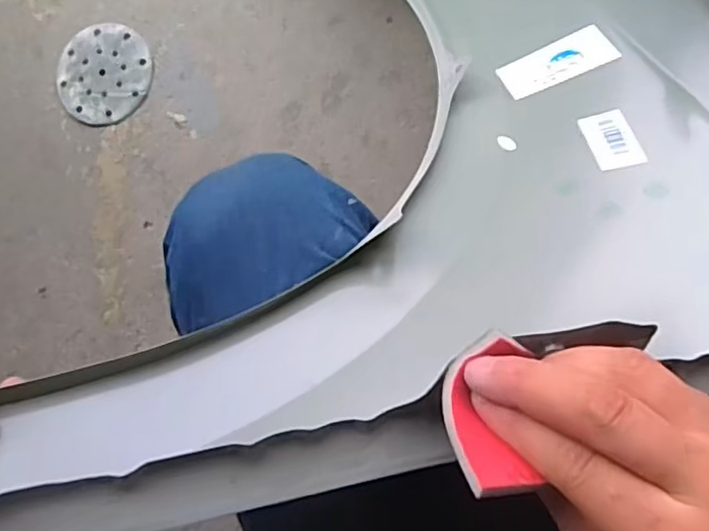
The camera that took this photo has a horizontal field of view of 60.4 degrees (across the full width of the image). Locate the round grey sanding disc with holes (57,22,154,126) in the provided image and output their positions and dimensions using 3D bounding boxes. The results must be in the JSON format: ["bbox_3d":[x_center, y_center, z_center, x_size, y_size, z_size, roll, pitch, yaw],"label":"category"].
[{"bbox_3d":[-0.330,-0.255,0.796,0.126,0.009,0.127,-1,85,11],"label":"round grey sanding disc with holes"}]

